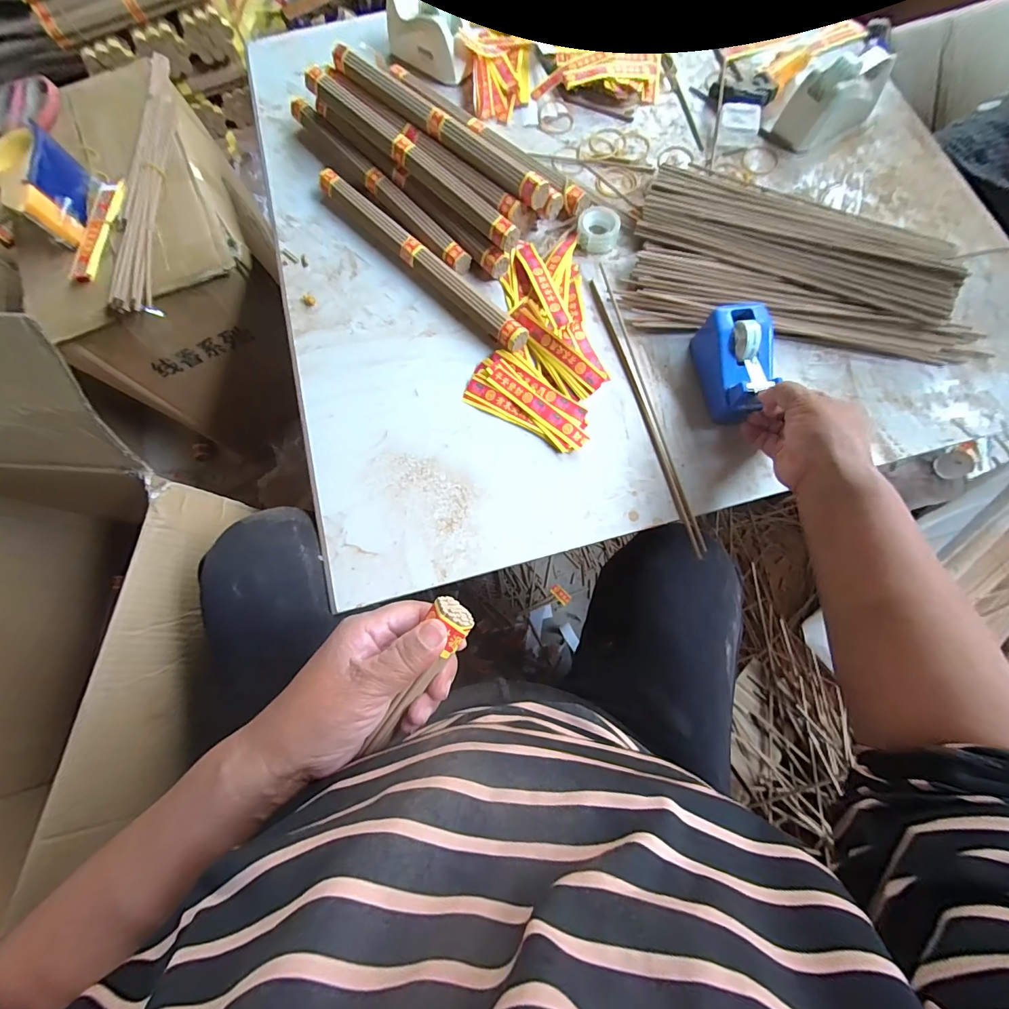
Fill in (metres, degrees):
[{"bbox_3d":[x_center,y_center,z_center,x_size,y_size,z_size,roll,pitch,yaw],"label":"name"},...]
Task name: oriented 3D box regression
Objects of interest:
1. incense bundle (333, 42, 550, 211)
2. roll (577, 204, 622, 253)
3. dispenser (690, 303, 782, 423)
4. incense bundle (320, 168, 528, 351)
[{"bbox_3d":[-0.073,-0.423,0.469,0.310,0.023,0.030,42,80,12],"label":"incense bundle"},{"bbox_3d":[0.106,-0.310,0.478,0.046,0.019,0.046,0,75,2],"label":"roll"},{"bbox_3d":[0.224,-0.135,0.403,0.054,0.056,0.099,-7,75,0],"label":"dispenser"},{"bbox_3d":[-0.093,-0.276,0.472,0.311,0.022,0.030,44,80,12],"label":"incense bundle"}]

